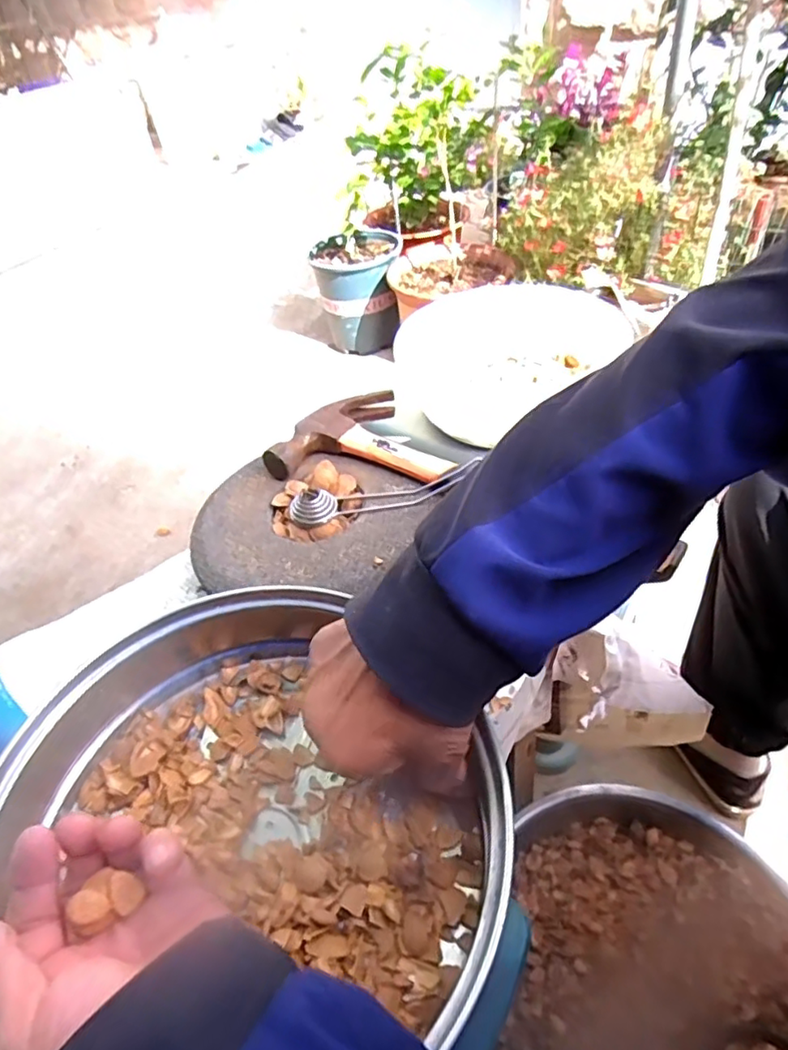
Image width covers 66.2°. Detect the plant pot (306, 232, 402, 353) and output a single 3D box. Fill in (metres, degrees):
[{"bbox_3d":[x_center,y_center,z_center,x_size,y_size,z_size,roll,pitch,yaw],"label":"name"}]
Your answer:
[{"bbox_3d":[-0.094,-0.605,1.627,0.236,0.271,0.265,-8,43,1],"label":"plant pot"}]

